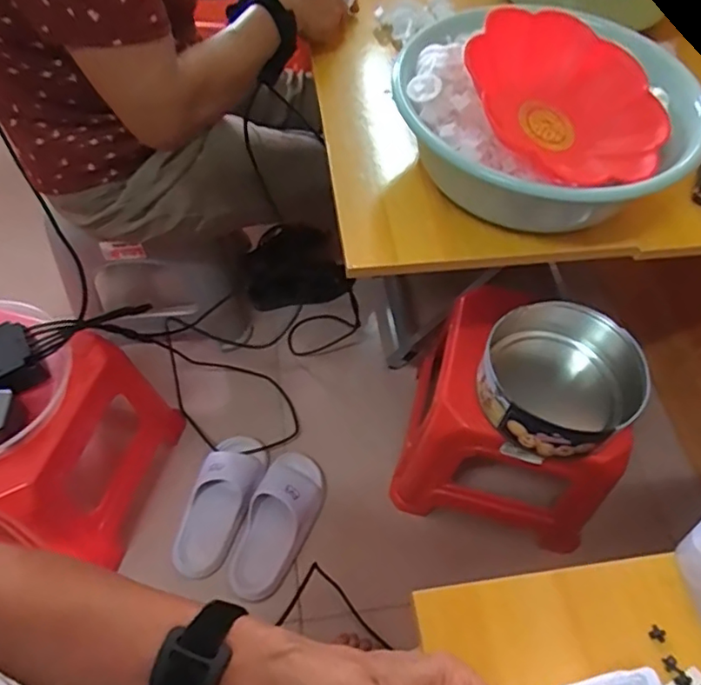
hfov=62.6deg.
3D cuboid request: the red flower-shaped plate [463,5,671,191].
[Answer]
[{"bbox_3d":[0.202,-0.230,0.546,0.178,0.076,0.174,1,57,-1],"label":"red flower-shaped plate"}]

